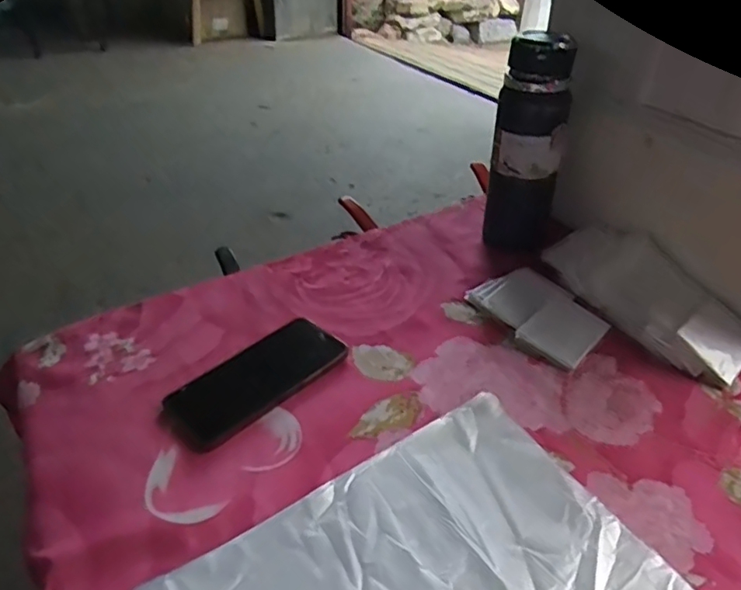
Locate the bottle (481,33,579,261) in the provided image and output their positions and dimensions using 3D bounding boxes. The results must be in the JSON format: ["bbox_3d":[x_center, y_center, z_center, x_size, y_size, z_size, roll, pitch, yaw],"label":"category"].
[{"bbox_3d":[0.184,-0.170,0.684,0.077,0.246,0.071,8,38,13],"label":"bottle"}]

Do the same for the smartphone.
[{"bbox_3d":[-0.108,0.076,0.542,0.170,0.013,0.082,-31,46,-33],"label":"smartphone"}]

